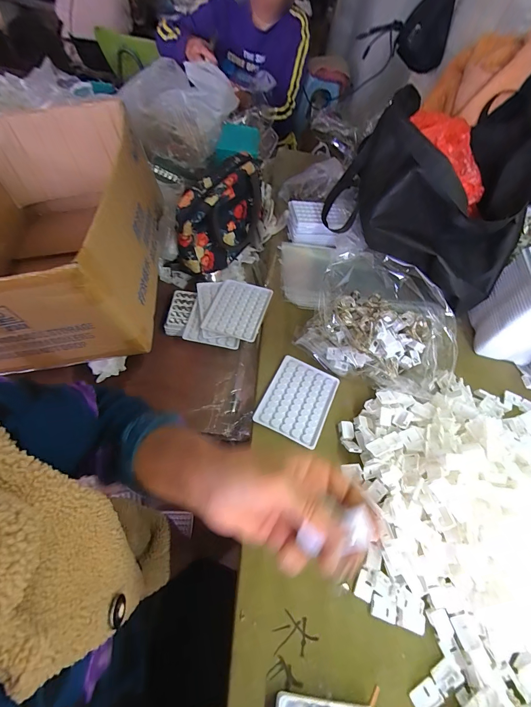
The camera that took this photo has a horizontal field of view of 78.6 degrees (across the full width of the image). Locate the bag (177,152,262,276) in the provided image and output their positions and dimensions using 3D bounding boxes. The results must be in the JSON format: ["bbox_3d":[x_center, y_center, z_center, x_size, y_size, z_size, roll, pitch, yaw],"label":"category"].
[{"bbox_3d":[-0.076,-0.256,0.612,0.072,0.145,0.225,28,55,10],"label":"bag"}]

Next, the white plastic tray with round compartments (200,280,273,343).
[{"bbox_3d":[-0.049,-0.079,0.574,0.094,0.010,0.121,18,54,2],"label":"white plastic tray with round compartments"}]

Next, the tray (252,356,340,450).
[{"bbox_3d":[0.050,0.068,0.485,0.094,0.013,0.130,26,54,8],"label":"tray"}]

